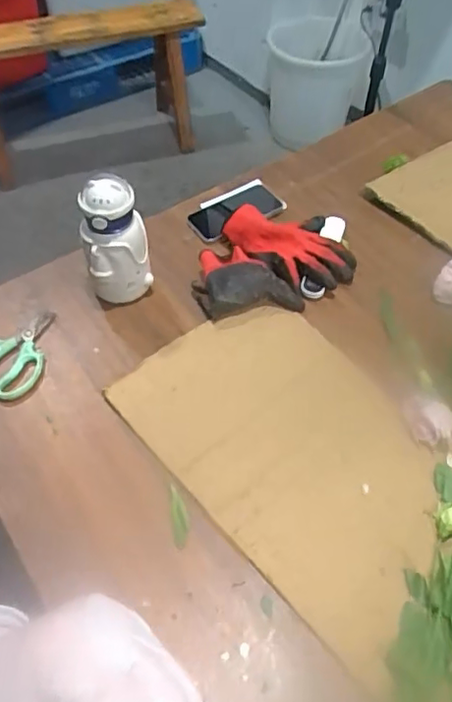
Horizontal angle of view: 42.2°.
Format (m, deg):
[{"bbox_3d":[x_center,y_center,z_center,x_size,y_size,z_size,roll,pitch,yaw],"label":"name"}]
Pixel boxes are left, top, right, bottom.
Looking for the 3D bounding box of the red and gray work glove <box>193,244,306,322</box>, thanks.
[{"bbox_3d":[0.027,-0.111,0.859,0.153,0.057,0.118,-8,53,-3],"label":"red and gray work glove"}]

